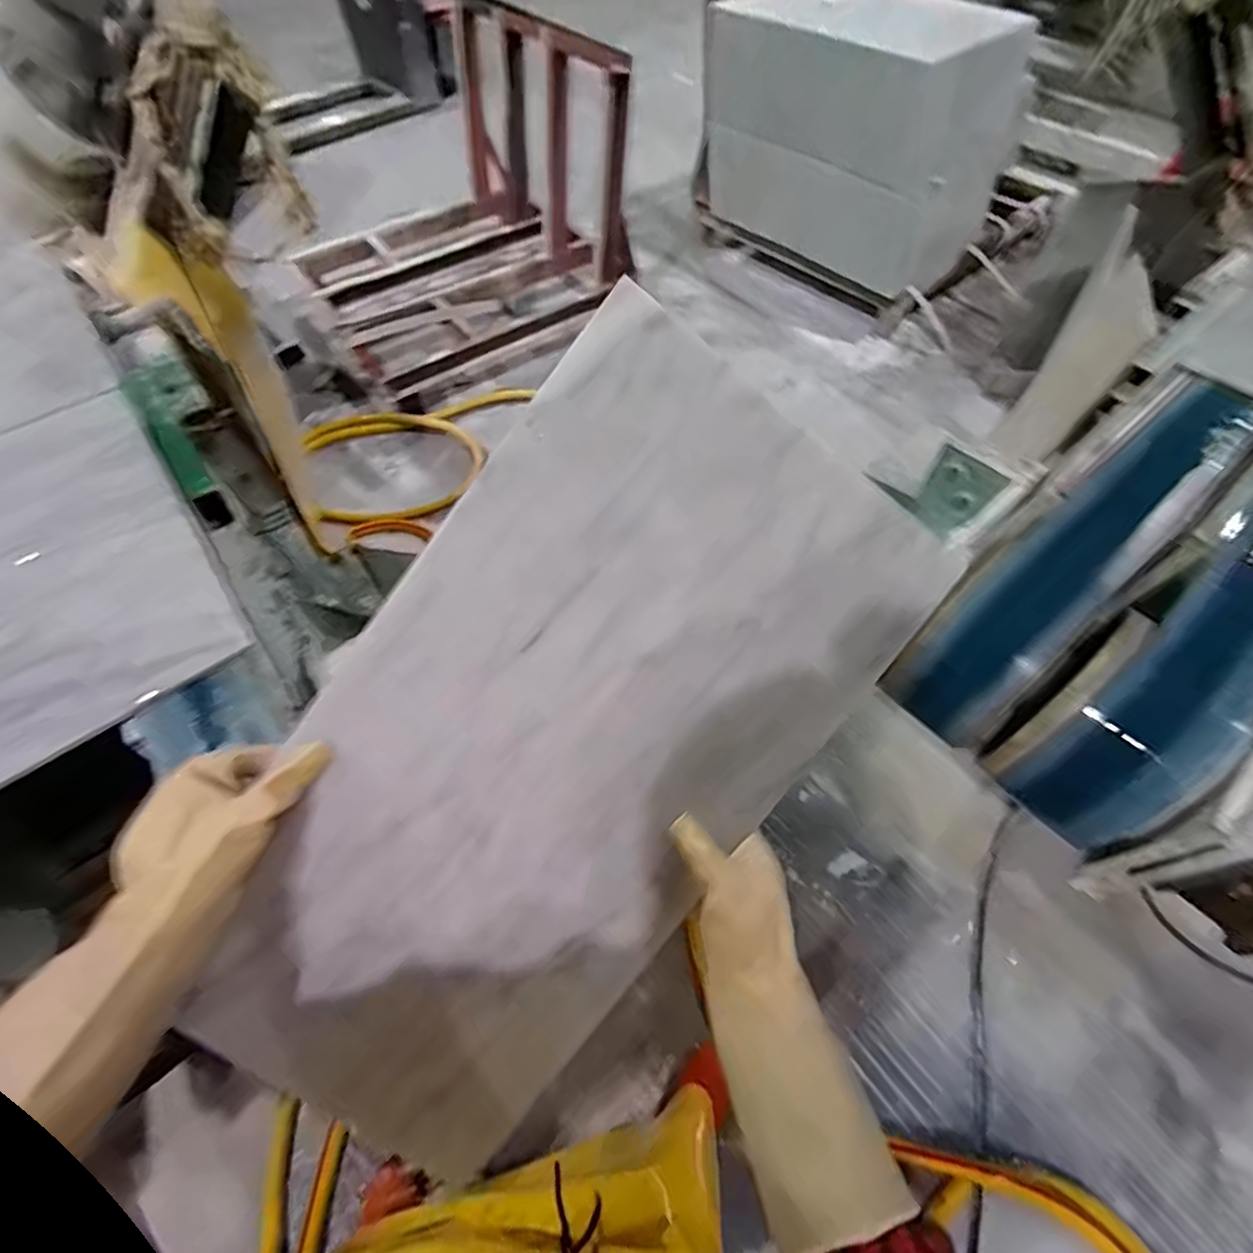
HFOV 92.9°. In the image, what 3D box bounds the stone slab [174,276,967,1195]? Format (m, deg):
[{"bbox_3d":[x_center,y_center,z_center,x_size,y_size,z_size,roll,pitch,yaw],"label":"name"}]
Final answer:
[{"bbox_3d":[-0.062,0.101,0.417,0.298,0.012,0.581,37,94,-7],"label":"stone slab"}]

